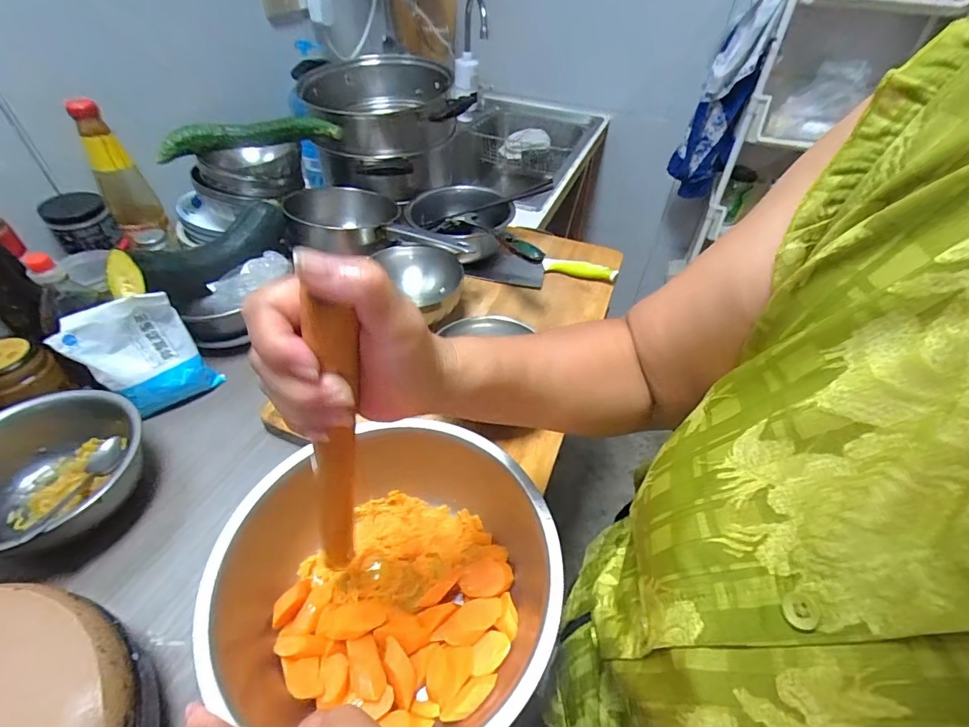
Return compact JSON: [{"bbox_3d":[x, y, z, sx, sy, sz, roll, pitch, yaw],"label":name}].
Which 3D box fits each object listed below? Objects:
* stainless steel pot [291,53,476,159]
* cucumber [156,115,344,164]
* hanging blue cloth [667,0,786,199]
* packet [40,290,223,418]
[{"bbox_3d":[-0.192,-0.474,0.825,0.267,0.083,0.317,-8,47,-12],"label":"stainless steel pot"},{"bbox_3d":[-0.360,-0.351,0.700,0.270,0.053,0.051,-6,46,-10],"label":"cucumber"},{"bbox_3d":[0.582,-0.656,1.109,0.128,0.468,0.093,18,47,14],"label":"hanging blue cloth"},{"bbox_3d":[-0.410,-0.007,0.543,0.061,0.134,0.117,34,52,26],"label":"packet"}]

